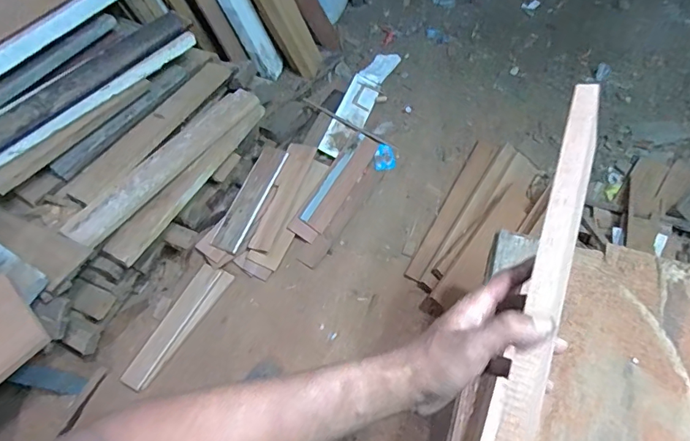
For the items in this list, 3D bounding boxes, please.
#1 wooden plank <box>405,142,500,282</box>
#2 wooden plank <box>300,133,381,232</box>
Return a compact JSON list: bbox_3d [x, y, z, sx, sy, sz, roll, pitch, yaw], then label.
[{"bbox_3d":[0.386,-0.052,1.652,0.079,0.022,0.619,25,65,18],"label":"wooden plank"},{"bbox_3d":[-0.011,-0.148,1.726,0.098,0.018,0.434,29,62,7],"label":"wooden plank"}]

